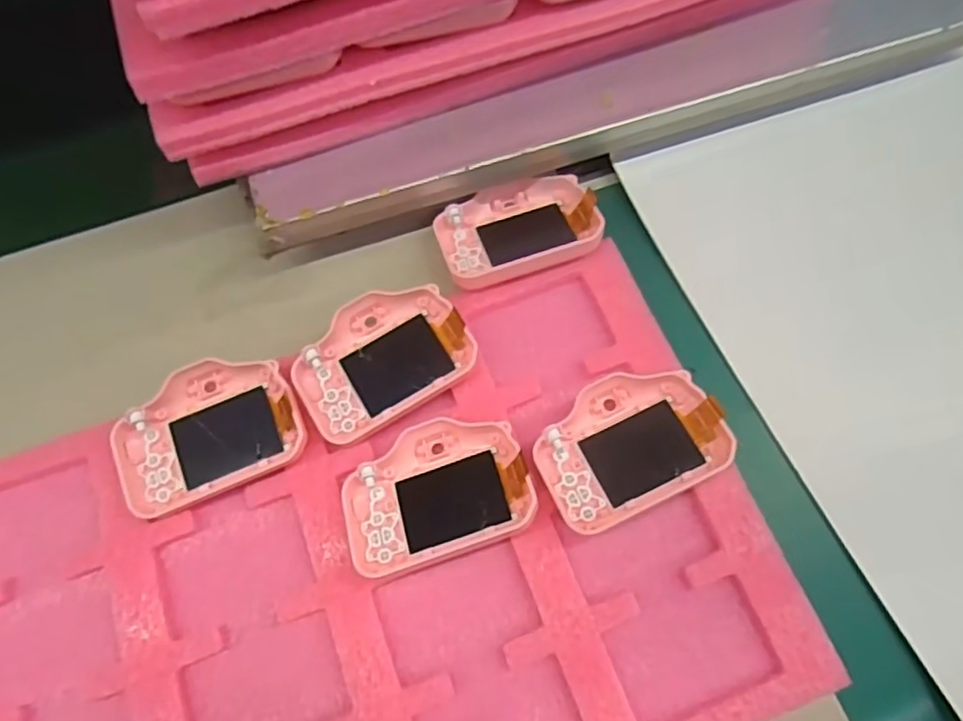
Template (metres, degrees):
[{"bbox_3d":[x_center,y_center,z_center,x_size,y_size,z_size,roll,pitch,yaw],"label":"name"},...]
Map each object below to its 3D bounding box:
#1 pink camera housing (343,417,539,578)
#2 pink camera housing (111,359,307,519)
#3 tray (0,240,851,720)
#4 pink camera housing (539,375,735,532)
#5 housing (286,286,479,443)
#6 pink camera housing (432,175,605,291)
[{"bbox_3d":[-0.021,0.057,0.292,0.082,0.019,0.060,-16,70,-5],"label":"pink camera housing"},{"bbox_3d":[-0.129,0.032,0.304,0.082,0.018,0.057,-23,70,-8],"label":"pink camera housing"},{"bbox_3d":[-0.058,0.100,0.285,0.363,0.026,0.220,-20,70,-7],"label":"tray"},{"bbox_3d":[0.067,0.038,0.298,0.081,0.022,0.060,-25,71,-8],"label":"pink camera housing"},{"bbox_3d":[-0.049,-0.002,0.317,0.083,0.015,0.059,-31,72,-11],"label":"housing"},{"bbox_3d":[0.018,-0.072,0.343,0.082,0.016,0.056,-19,70,-6],"label":"pink camera housing"}]

